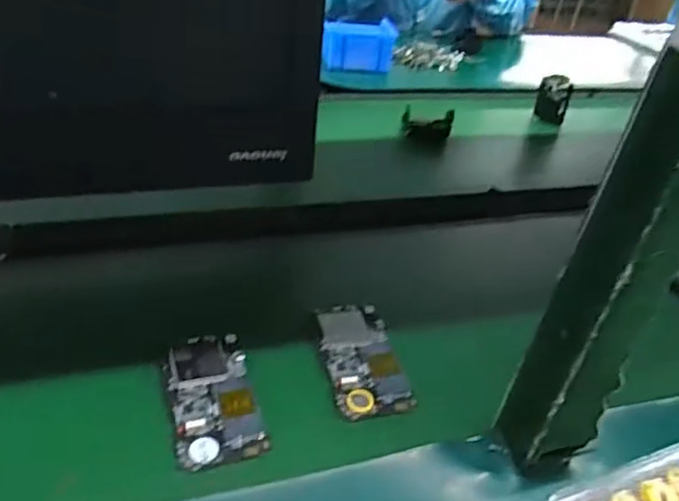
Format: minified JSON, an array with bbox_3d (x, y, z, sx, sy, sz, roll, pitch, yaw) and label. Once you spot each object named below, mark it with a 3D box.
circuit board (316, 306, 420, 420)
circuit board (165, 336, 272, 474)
[{"bbox_3d":[0.018,0.090,0.554,0.063,0.013,0.122,-3,36,-16],"label":"circuit board"},{"bbox_3d":[-0.098,0.111,0.499,0.062,0.004,0.122,-6,37,-20],"label":"circuit board"}]

